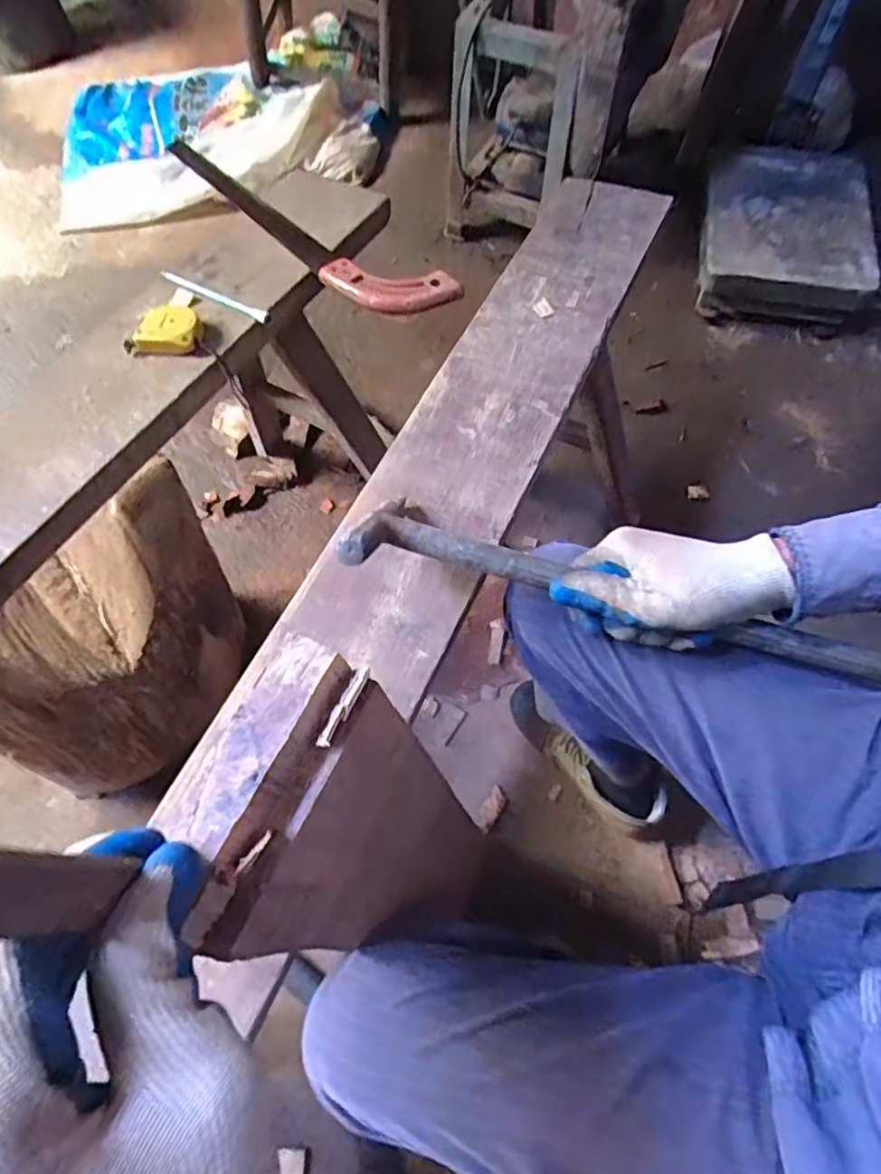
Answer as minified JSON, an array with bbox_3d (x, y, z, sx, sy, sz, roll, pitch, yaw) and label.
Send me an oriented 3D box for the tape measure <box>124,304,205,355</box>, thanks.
[{"bbox_3d":[-0.284,-0.264,0.633,0.071,0.021,0.048,-4,64,0],"label":"tape measure"}]

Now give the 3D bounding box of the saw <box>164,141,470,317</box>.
[{"bbox_3d":[-0.184,-0.427,0.725,0.472,0.035,0.082,36,71,18],"label":"saw"}]

